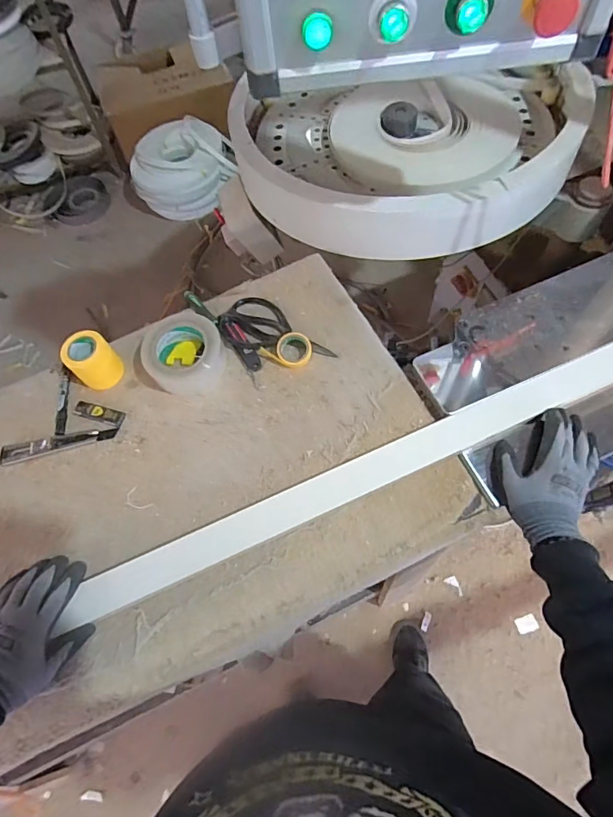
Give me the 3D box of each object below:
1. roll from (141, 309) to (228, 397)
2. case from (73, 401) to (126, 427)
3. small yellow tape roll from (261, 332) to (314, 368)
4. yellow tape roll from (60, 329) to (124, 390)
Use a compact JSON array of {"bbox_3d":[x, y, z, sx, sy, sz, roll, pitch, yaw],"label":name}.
[{"bbox_3d":[-0.186,-0.088,0.709,0.114,0.044,0.117,-2,64,3],"label":"roll"},{"bbox_3d":[-0.316,0.007,0.705,0.081,0.004,0.025,15,66,11],"label":"case"},{"bbox_3d":[-0.029,-0.093,0.711,0.075,0.021,0.051,22,67,14],"label":"small yellow tape roll"},{"bbox_3d":[-0.329,-0.075,0.711,0.067,0.066,0.068,-2,64,3],"label":"yellow tape roll"}]

